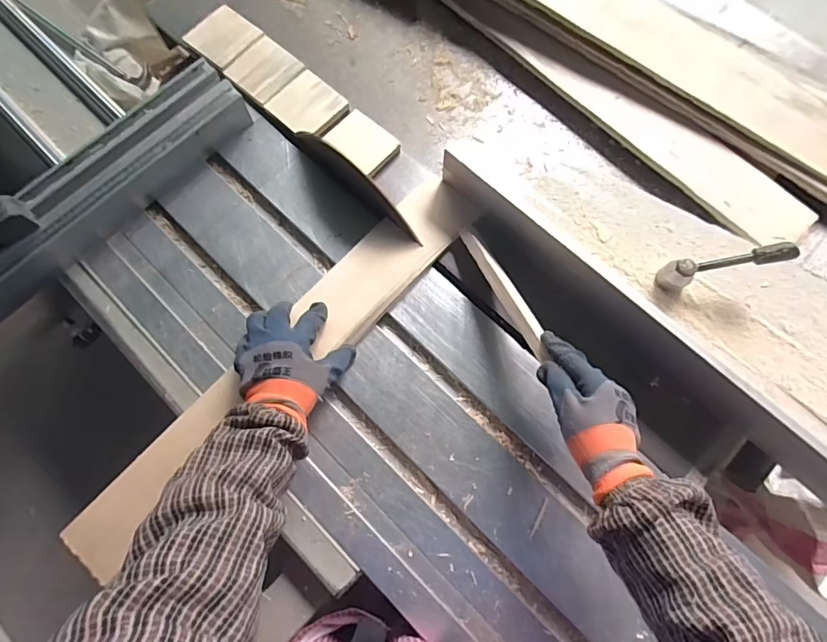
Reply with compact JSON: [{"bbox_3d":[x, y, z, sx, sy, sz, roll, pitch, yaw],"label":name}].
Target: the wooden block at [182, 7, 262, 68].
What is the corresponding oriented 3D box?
[{"bbox_3d":[-0.296,-0.444,0.729,0.094,0.008,0.090,39,78,12],"label":"wooden block"}]

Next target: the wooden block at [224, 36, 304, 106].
[{"bbox_3d":[-0.225,-0.378,0.707,0.097,0.014,0.094,39,78,12],"label":"wooden block"}]

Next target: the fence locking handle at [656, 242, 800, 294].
[{"bbox_3d":[0.345,-0.060,0.519,0.130,0.040,0.028,-10,73,16],"label":"fence locking handle"}]

